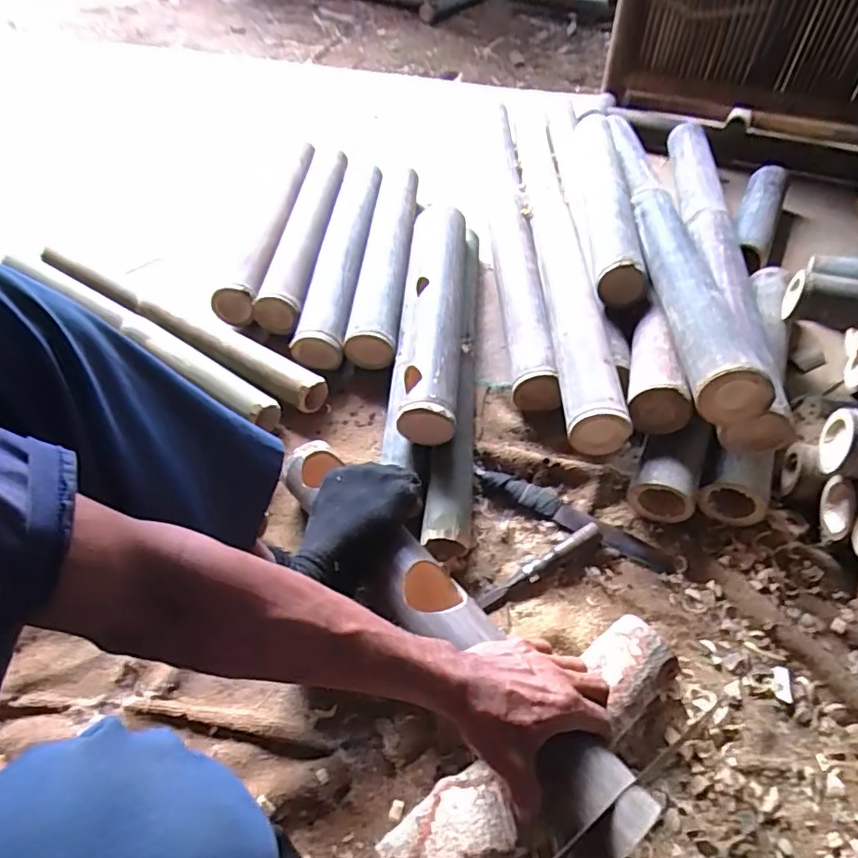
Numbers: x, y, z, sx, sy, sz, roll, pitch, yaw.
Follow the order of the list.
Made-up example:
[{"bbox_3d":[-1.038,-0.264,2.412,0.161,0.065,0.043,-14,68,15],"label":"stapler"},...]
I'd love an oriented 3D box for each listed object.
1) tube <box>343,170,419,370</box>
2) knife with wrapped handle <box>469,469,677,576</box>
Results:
[{"bbox_3d":[-0.071,-0.330,1.048,0.083,0.099,0.541,3,51,4],"label":"tube"},{"bbox_3d":[0.184,0.108,0.727,0.264,0.019,0.045,23,55,19],"label":"knife with wrapped handle"}]

